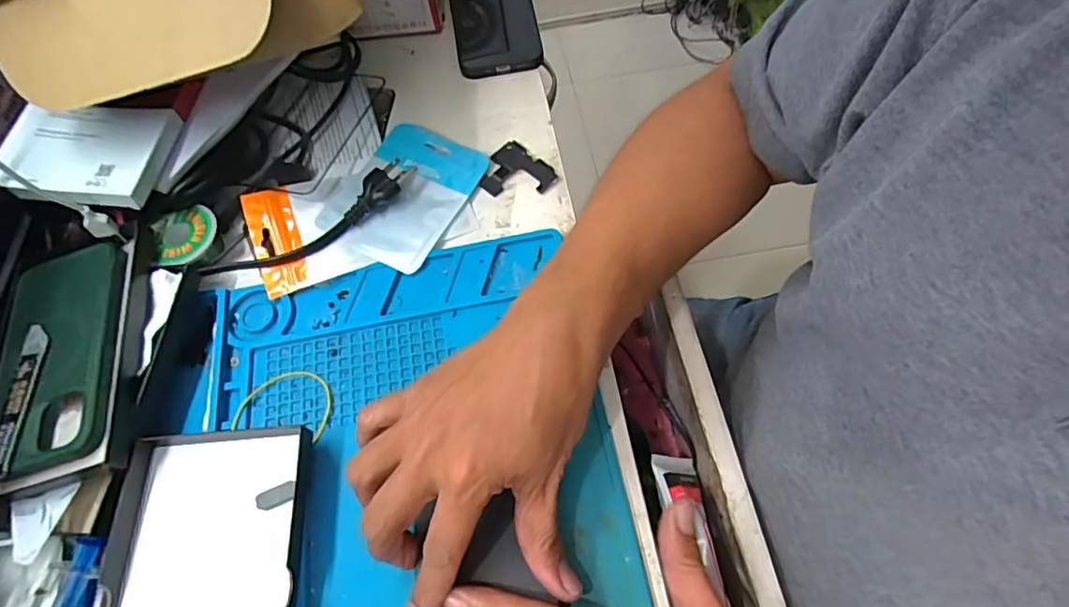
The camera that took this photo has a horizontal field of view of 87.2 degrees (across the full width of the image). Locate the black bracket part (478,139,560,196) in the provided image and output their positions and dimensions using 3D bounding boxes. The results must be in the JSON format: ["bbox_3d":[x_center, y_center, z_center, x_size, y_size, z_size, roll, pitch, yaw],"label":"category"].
[{"bbox_3d":[-0.014,-0.101,0.440,0.057,0.004,0.049,37,71,20],"label":"black bracket part"}]

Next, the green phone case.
[{"bbox_3d":[-0.297,0.028,0.353,0.065,0.006,0.148,-17,63,-5],"label":"green phone case"}]

